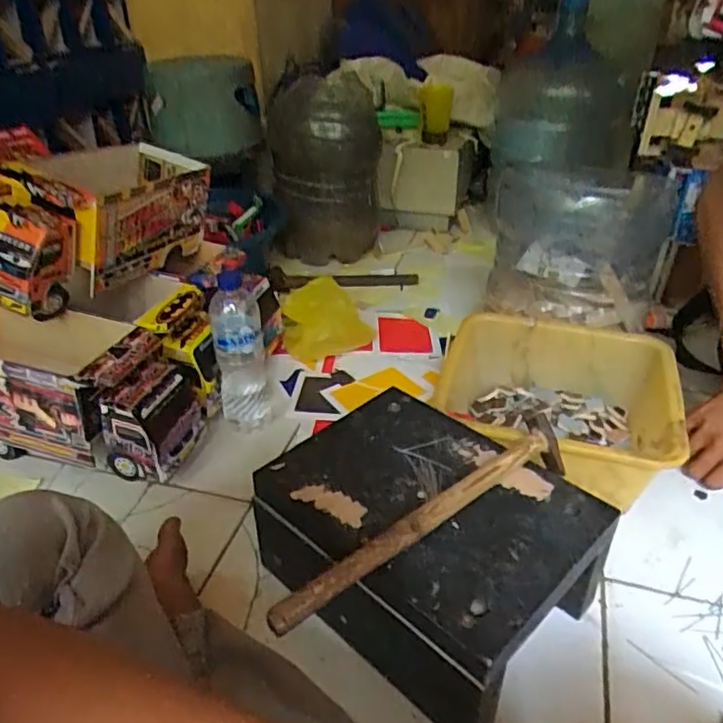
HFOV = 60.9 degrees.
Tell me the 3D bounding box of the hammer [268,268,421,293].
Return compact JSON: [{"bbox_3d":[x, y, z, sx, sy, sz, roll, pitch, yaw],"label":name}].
[{"bbox_3d":[-0.033,-0.171,1.229,0.295,0.031,0.061,-6,30,-9],"label":"hammer"}]

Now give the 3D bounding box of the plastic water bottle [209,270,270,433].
[{"bbox_3d":[-0.160,-0.007,0.824,0.070,0.212,0.064,-8,35,-11],"label":"plastic water bottle"}]

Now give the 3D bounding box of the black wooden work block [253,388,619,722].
[{"bbox_3d":[0.054,0.182,0.603,0.278,0.139,0.237,29,43,36],"label":"black wooden work block"}]

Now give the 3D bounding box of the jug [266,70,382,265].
[{"bbox_3d":[-0.077,-0.371,1.266,0.221,0.372,0.213,-2,33,-3],"label":"jug"}]

